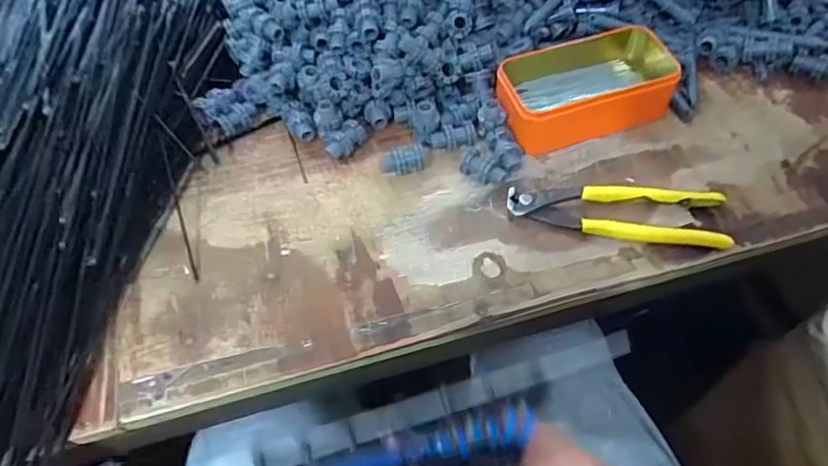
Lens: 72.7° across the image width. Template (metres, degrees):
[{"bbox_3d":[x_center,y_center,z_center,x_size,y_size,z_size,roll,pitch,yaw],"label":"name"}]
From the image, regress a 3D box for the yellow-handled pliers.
[{"bbox_3d":[0.158,-0.016,0.443,0.162,0.016,0.050,4,56,6],"label":"yellow-handled pliers"}]

